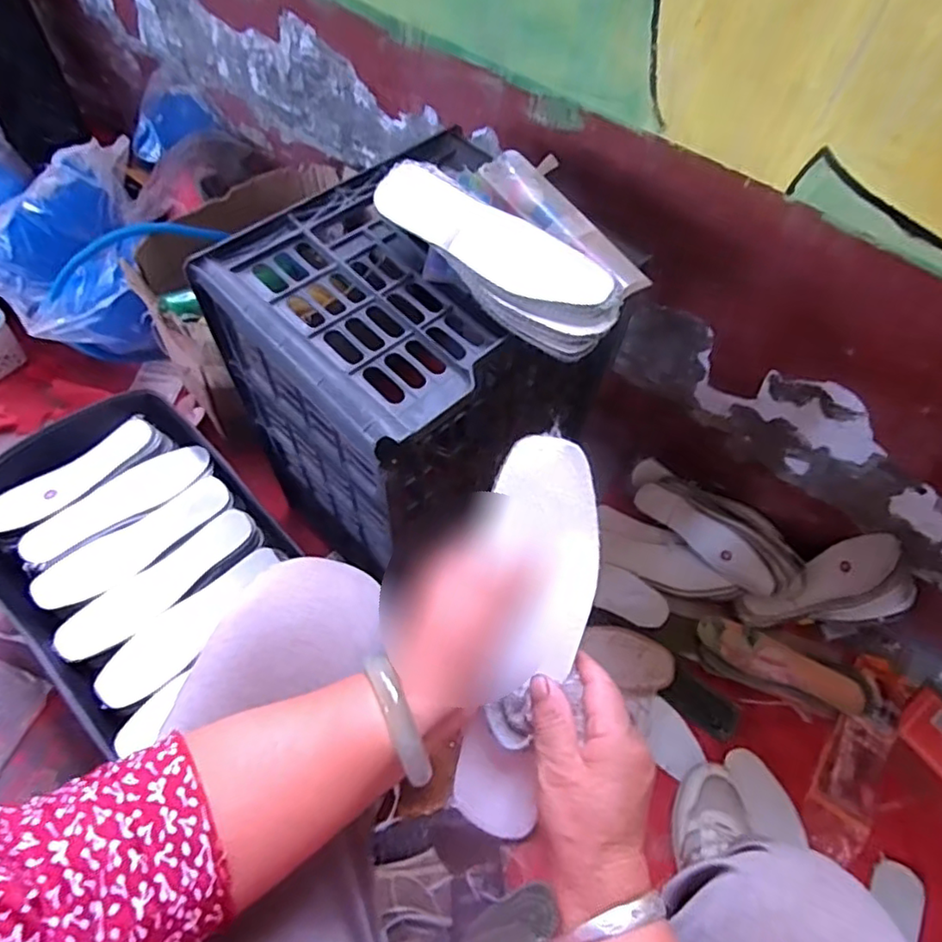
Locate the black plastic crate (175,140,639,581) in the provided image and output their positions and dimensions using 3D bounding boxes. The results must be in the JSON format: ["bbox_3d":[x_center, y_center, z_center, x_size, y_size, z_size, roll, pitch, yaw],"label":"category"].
[{"bbox_3d":[-0.054,-0.074,0.737,0.339,0.439,0.284,-35,67,-21],"label":"black plastic crate"}]

